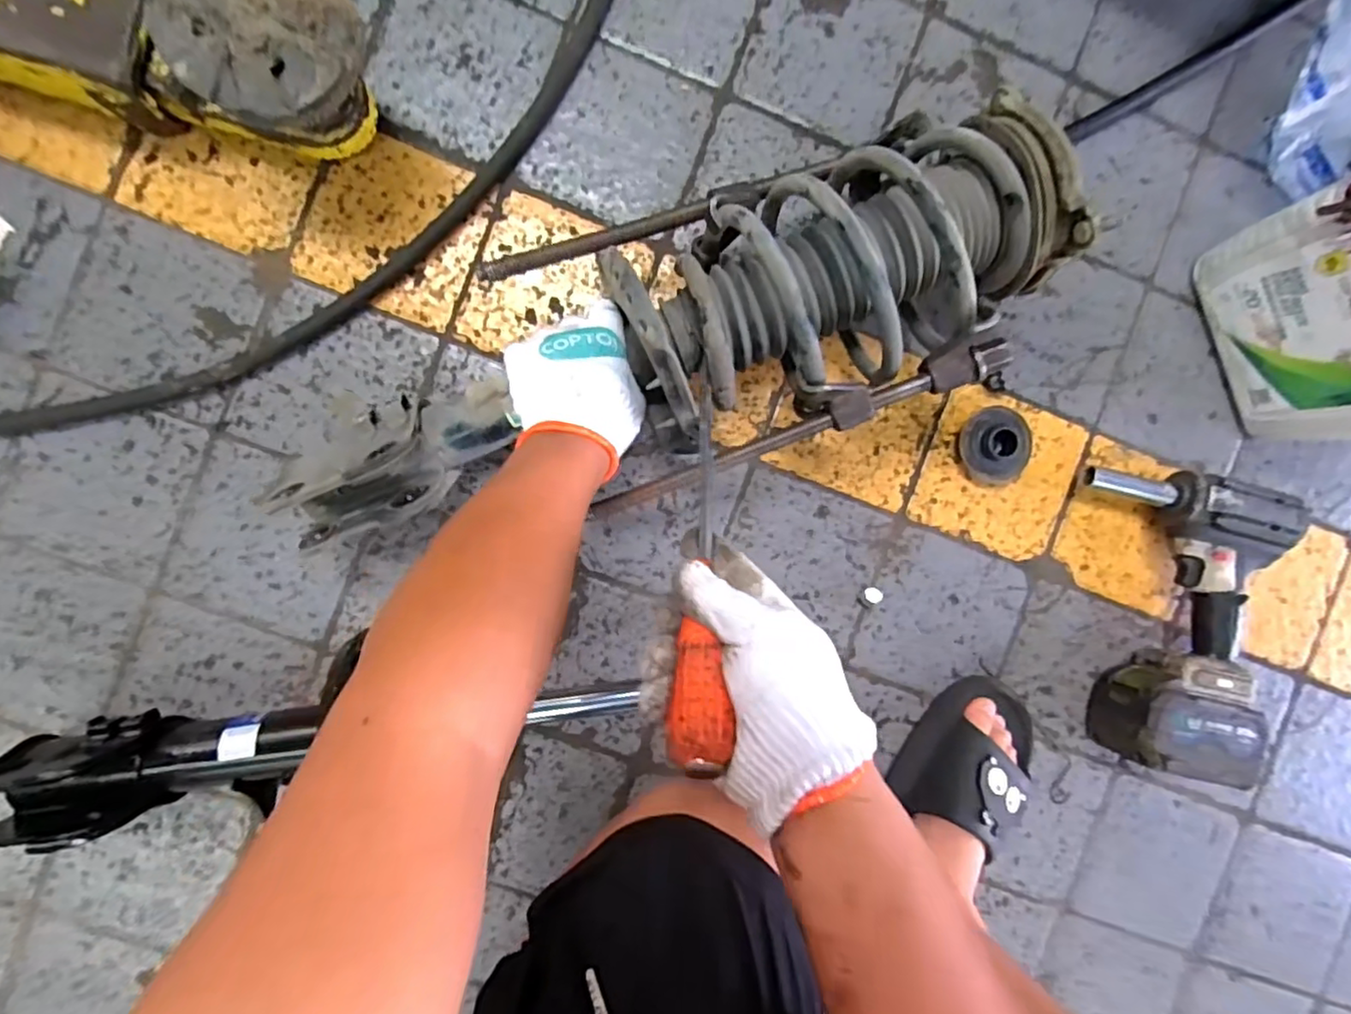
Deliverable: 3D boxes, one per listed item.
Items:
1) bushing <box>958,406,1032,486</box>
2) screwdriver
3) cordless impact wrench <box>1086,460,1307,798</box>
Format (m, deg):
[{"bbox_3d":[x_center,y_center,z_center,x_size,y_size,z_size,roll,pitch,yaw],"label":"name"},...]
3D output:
[{"bbox_3d":[0.312,-0.059,0.617,0.069,0.030,0.074,0,91,-3],"label":"bushing"},{"bbox_3d":[0.020,0.014,0.394,0.027,0.024,0.287,12,46,-7],"label":"screwdriver"},{"bbox_3d":[0.479,0.107,0.611,0.183,0.086,0.276,5,90,-5],"label":"cordless impact wrench"}]

